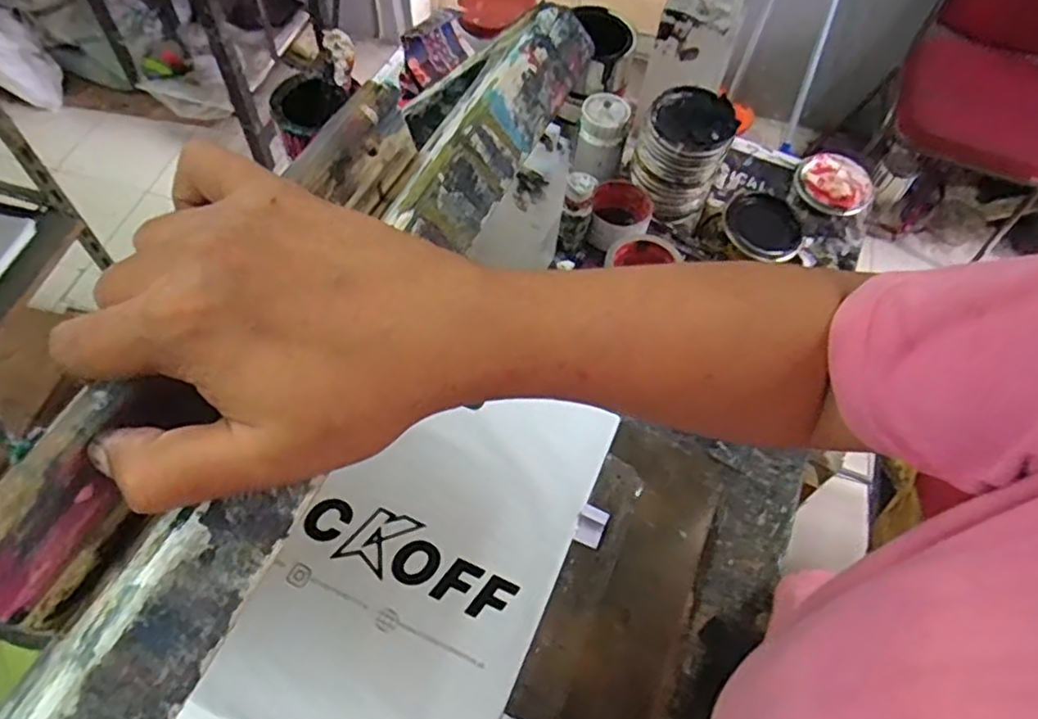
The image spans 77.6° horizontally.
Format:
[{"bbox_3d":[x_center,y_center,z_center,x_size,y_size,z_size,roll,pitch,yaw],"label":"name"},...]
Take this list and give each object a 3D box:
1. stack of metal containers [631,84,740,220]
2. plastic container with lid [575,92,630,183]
[{"bbox_3d":[0.203,-0.261,0.811,0.106,0.123,0.105,23,62,9],"label":"stack of metal containers"},{"bbox_3d":[0.107,-0.290,0.841,0.061,0.089,0.058,13,61,4],"label":"plastic container with lid"}]

